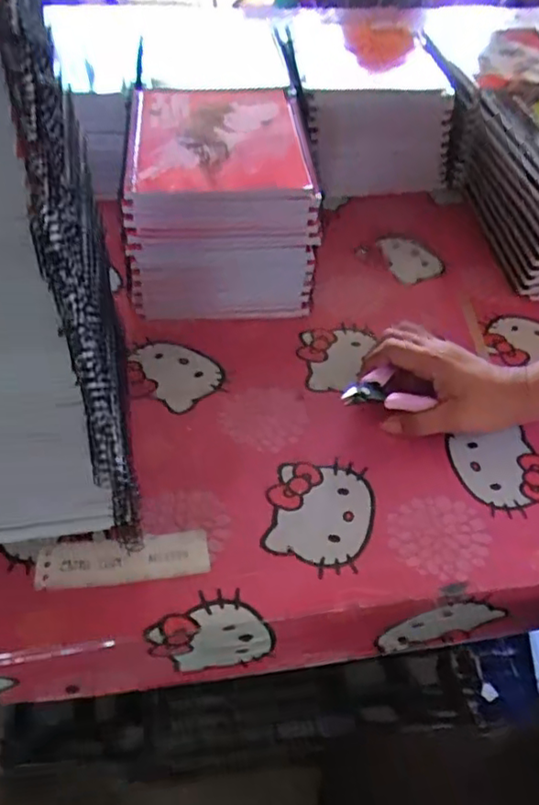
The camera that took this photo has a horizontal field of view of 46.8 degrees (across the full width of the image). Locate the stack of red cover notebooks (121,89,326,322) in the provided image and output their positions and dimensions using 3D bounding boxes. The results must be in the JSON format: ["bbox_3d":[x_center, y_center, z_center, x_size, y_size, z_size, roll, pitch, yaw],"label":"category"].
[{"bbox_3d":[-0.045,-0.195,0.591,0.158,0.116,0.209,-1,46,-4],"label":"stack of red cover notebooks"}]

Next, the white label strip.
[{"bbox_3d":[-0.093,0.100,0.398,0.106,0.004,0.032,-4,46,-8],"label":"white label strip"}]

